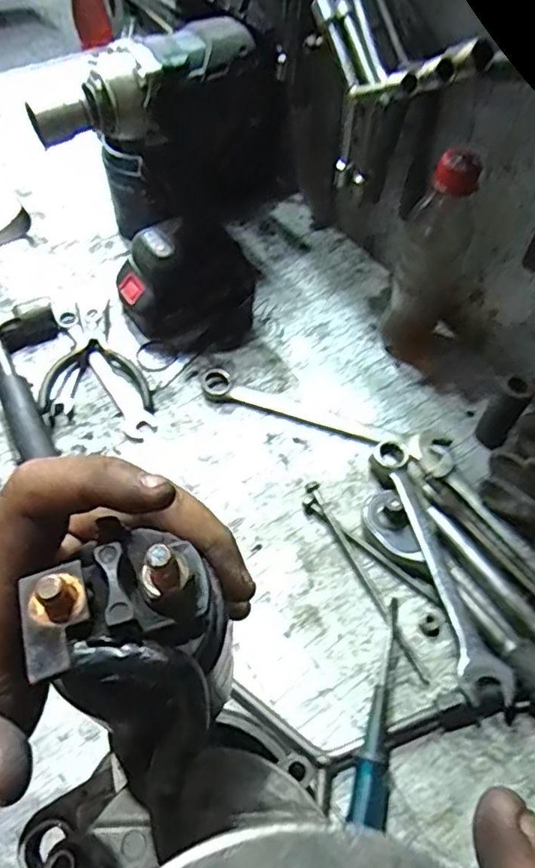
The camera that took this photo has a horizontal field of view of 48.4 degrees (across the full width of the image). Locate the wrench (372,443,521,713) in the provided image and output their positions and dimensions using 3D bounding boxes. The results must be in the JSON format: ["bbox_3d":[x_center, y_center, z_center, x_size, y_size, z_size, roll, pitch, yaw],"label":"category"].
[{"bbox_3d":[0.120,0.093,0.435,0.034,0.012,0.200,-15,61,-10],"label":"wrench"}]

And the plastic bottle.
[{"bbox_3d":[0.142,-0.142,0.509,0.063,0.196,0.072,19,58,11],"label":"plastic bottle"}]

